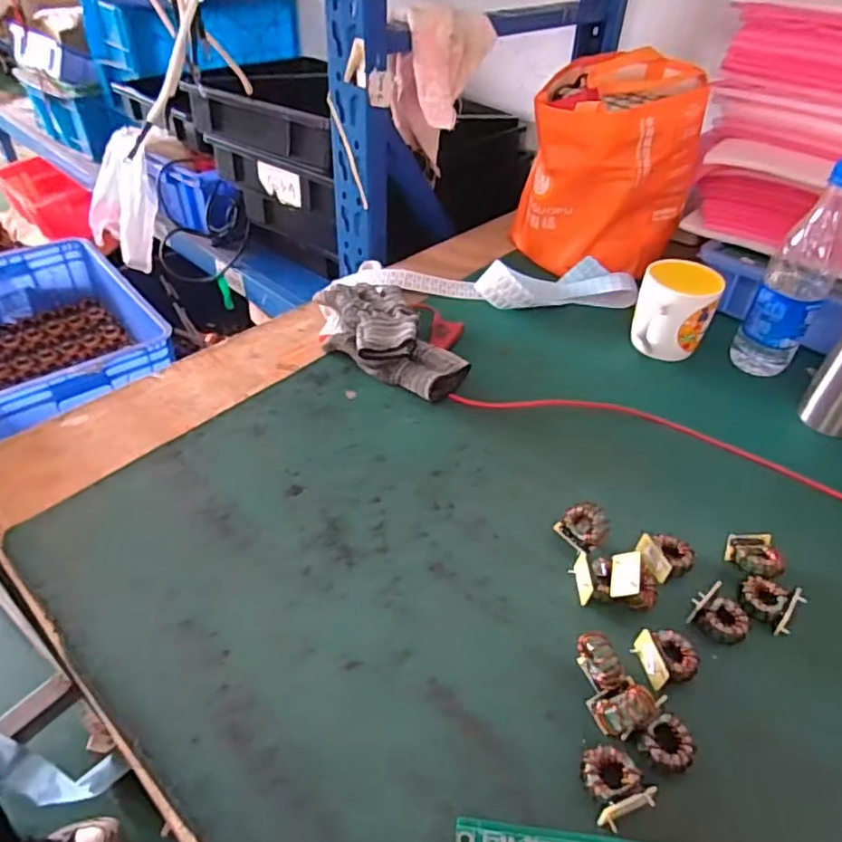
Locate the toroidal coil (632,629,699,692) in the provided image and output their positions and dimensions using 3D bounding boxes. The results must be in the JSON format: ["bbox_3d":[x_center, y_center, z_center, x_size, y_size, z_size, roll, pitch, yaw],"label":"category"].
[{"bbox_3d":[0.175,0.165,0.426,0.039,0.018,0.036,-12,44,-15],"label":"toroidal coil"}]

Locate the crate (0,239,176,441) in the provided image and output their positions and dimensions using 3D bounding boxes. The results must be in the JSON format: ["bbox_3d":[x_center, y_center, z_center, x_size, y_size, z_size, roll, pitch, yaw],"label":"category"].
[{"bbox_3d":[-0.828,-0.183,1.358,0.394,0.167,0.599,-32,52,-32],"label":"crate"}]

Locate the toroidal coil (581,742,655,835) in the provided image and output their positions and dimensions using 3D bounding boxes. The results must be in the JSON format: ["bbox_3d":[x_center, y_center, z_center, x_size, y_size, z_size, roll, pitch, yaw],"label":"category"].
[{"bbox_3d":[0.117,0.218,0.366,0.033,0.020,0.041,-8,43,-11],"label":"toroidal coil"}]

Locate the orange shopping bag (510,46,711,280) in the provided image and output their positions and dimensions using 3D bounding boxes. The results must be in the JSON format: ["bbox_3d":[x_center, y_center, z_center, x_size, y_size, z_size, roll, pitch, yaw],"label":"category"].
[{"bbox_3d":[0.255,-0.347,0.822,0.208,0.220,0.220,14,44,13],"label":"orange shopping bag"}]

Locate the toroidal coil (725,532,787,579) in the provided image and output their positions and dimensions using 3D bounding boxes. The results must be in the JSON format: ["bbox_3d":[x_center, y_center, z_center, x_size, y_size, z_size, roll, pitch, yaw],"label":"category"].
[{"bbox_3d":[0.269,0.107,0.488,0.036,0.022,0.042,17,44,15],"label":"toroidal coil"}]

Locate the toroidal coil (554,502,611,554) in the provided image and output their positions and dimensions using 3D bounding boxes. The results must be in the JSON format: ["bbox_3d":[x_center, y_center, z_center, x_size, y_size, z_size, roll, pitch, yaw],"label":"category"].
[{"bbox_3d":[0.135,0.087,0.498,0.031,0.029,0.037,-24,48,-26],"label":"toroidal coil"}]

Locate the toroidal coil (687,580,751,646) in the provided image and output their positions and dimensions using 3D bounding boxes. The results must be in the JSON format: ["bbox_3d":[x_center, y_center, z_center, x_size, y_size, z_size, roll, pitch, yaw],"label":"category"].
[{"bbox_3d":[0.224,0.144,0.450,0.039,0.018,0.038,26,47,24],"label":"toroidal coil"}]

